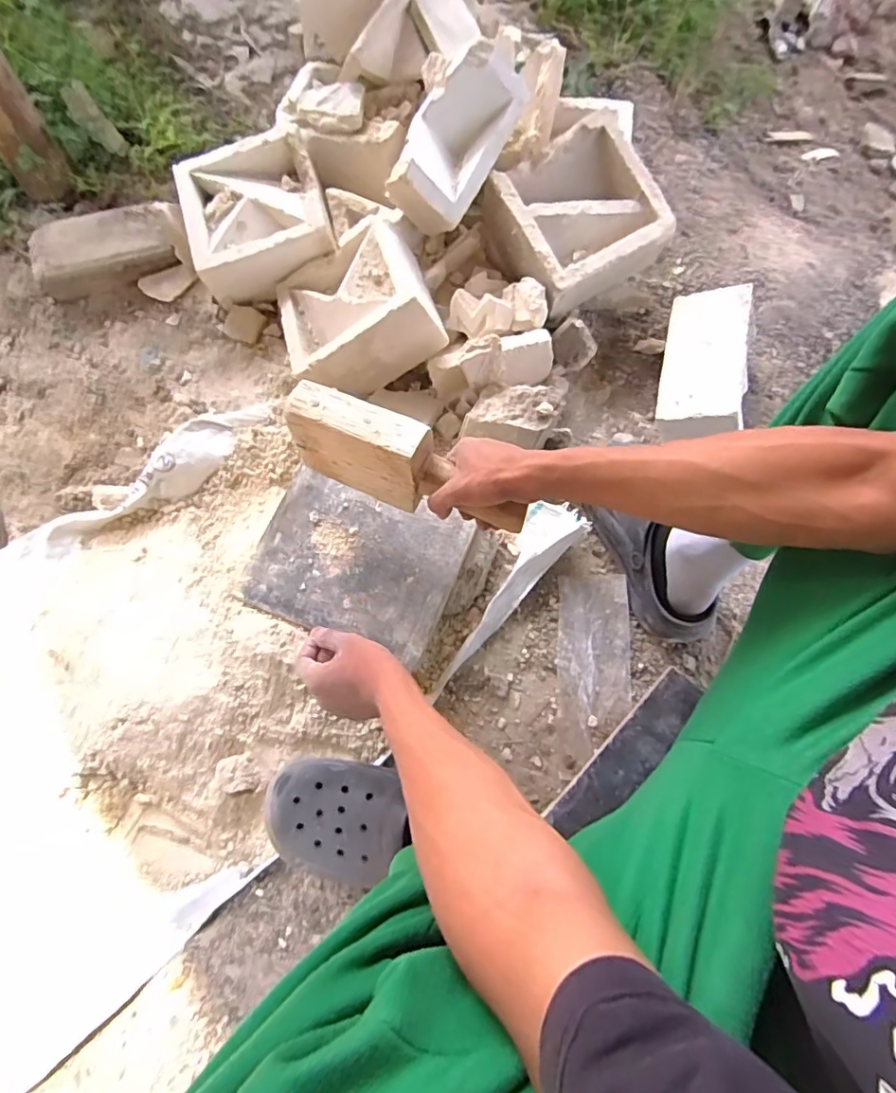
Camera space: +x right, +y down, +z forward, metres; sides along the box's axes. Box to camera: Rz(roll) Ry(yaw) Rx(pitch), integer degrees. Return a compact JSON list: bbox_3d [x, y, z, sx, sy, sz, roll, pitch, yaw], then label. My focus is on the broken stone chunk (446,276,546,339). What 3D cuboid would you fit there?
[{"bbox_3d":[0.069,-0.342,0.765,0.135,0.055,0.084,-12,73,-4],"label":"broken stone chunk"}]

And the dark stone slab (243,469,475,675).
[{"bbox_3d":[-0.111,0.016,0.647,0.237,0.027,0.182,20,73,5],"label":"dark stone slab"}]

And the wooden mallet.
[{"bbox_3d":[-0.040,-0.082,0.545,0.249,0.094,0.056,22,73,5],"label":"wooden mallet"}]

